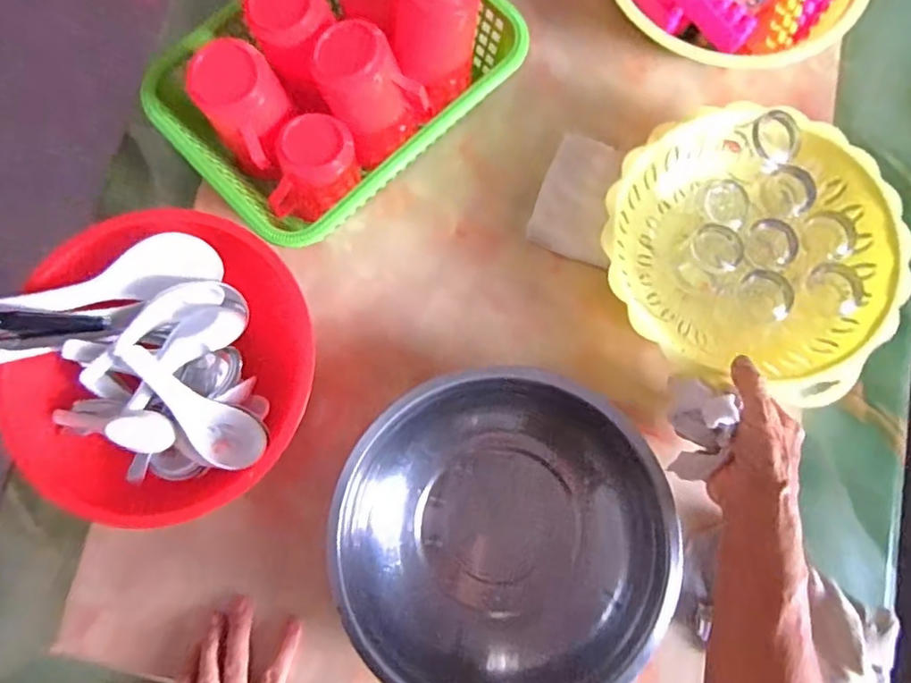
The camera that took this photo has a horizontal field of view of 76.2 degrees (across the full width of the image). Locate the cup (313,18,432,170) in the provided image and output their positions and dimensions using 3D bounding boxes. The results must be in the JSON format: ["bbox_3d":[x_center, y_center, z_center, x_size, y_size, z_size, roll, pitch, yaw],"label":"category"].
[{"bbox_3d":[-0.076,-0.213,0.494,0.070,0.084,0.077,0,79,0],"label":"cup"}]

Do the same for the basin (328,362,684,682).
[{"bbox_3d":[0.037,0.158,0.476,0.252,0.074,0.259,0,79,0],"label":"basin"}]

